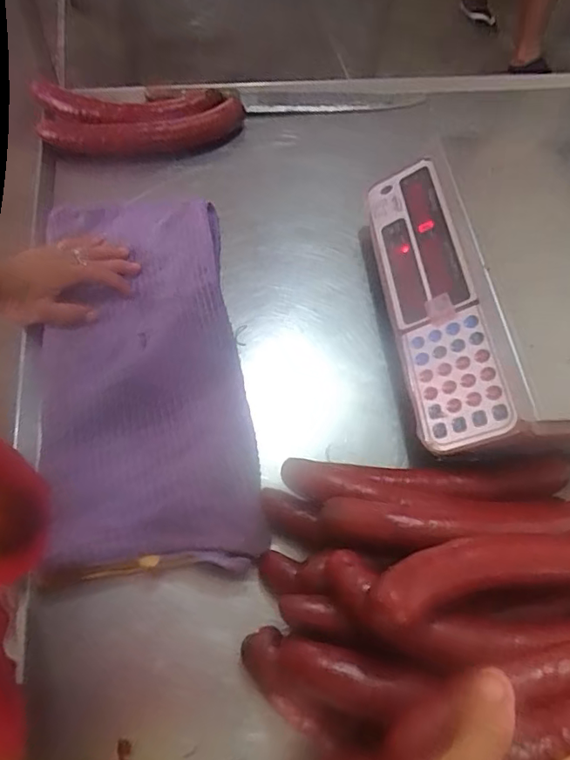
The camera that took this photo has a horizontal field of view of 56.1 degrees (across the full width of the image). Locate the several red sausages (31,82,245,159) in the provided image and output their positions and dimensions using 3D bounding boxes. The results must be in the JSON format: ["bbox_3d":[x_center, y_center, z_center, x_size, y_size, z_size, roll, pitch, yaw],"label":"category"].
[{"bbox_3d":[-0.194,-0.346,0.726,0.274,0.043,0.109,-2,60,-5],"label":"several red sausages"}]

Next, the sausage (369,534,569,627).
[{"bbox_3d":[0.191,0.133,0.355,0.280,0.052,0.060,2,60,-3],"label":"sausage"}]

